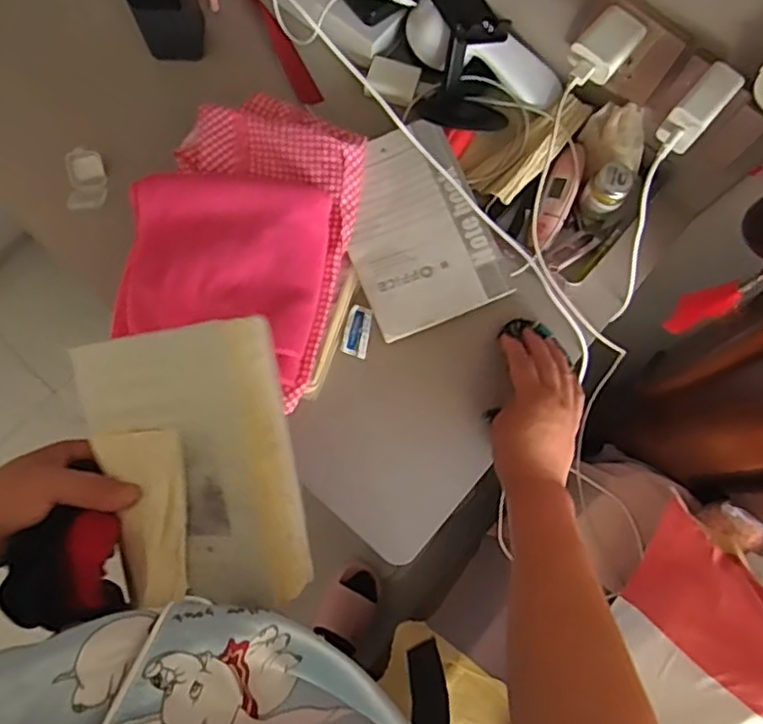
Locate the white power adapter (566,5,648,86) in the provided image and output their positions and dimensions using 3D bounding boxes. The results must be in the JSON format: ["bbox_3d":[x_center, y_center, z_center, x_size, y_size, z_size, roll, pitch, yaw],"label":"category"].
[{"bbox_3d":[0.187,-0.265,0.526,0.042,0.020,0.057,40,79,7],"label":"white power adapter"}]

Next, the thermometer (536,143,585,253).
[{"bbox_3d":[0.175,-0.163,0.624,0.031,0.015,0.120,20,77,3],"label":"thermometer"}]

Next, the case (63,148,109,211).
[{"bbox_3d":[-0.293,-0.180,0.628,0.038,0.016,0.060,-5,77,-3],"label":"case"}]

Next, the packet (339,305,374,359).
[{"bbox_3d":[-0.023,-0.030,0.616,0.025,0.005,0.050,14,77,1],"label":"packet"}]

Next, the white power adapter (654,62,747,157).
[{"bbox_3d":[0.256,-0.206,0.509,0.029,0.041,0.063,40,79,7],"label":"white power adapter"}]

